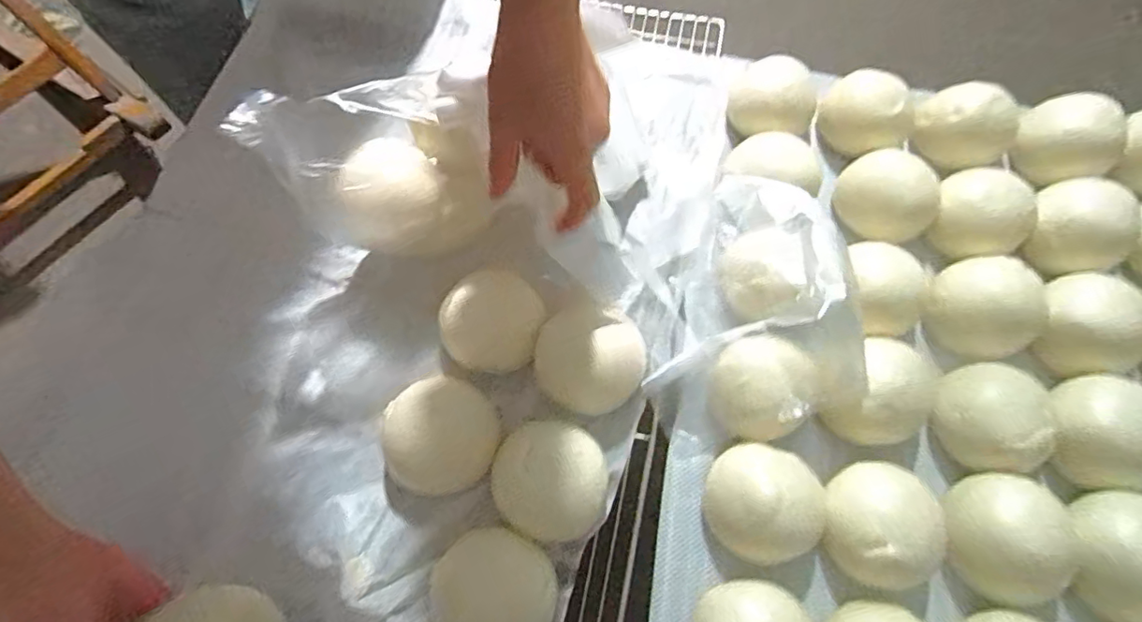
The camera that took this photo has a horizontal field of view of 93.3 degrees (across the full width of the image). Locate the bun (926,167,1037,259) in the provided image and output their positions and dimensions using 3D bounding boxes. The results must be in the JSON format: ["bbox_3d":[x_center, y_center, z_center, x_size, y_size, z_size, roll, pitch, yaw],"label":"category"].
[{"bbox_3d":[0.371,-0.087,0.488,0.071,0.054,0.078,0,70,-1],"label":"bun"}]

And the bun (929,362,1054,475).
[{"bbox_3d":[0.331,0.079,0.426,0.073,0.050,0.071,-43,76,-15],"label":"bun"}]

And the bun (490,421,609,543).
[{"bbox_3d":[-0.016,0.123,0.391,0.083,0.043,0.077,0,70,-1],"label":"bun"}]

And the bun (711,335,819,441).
[{"bbox_3d":[0.145,0.060,0.414,0.067,0.041,0.070,0,70,-1],"label":"bun"}]

